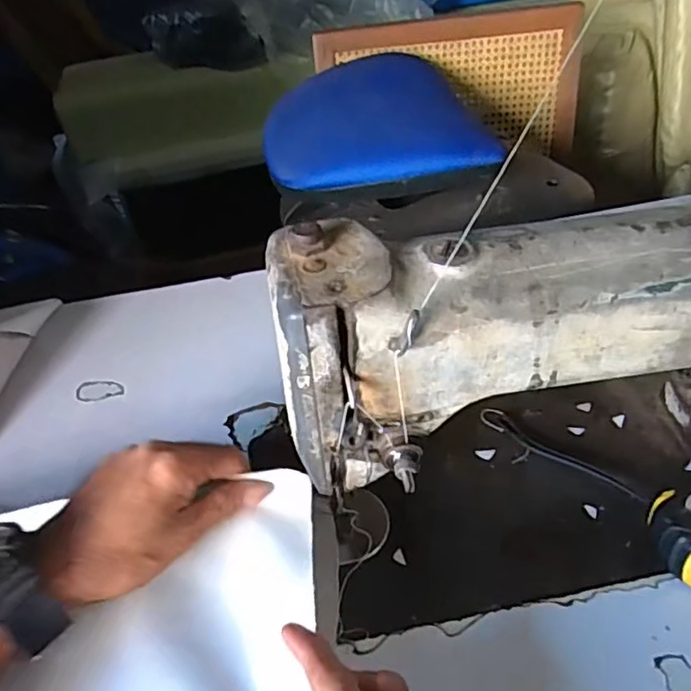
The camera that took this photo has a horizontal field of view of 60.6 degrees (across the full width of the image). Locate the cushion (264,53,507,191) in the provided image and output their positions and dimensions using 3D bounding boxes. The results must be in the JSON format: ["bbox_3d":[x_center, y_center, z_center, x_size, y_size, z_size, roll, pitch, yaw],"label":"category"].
[{"bbox_3d":[0.024,-0.323,0.876,0.289,0.071,0.353,-16,44,-11],"label":"cushion"}]

